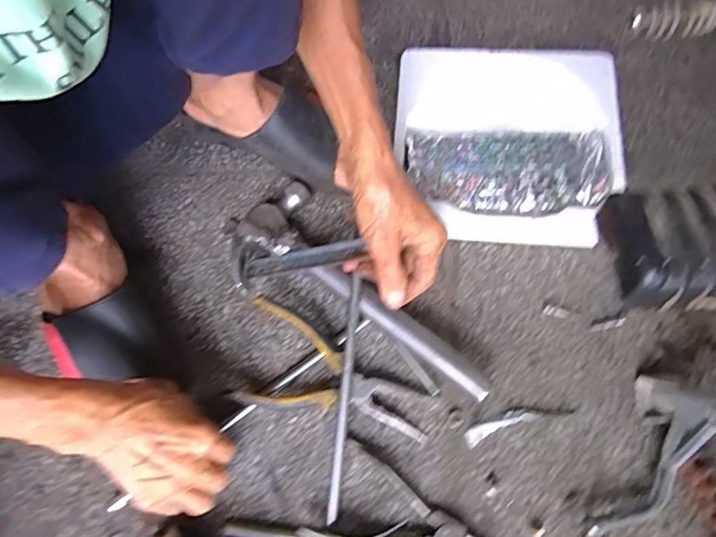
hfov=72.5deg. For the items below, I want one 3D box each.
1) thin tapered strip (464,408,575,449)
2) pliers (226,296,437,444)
[{"bbox_3d":[0.142,0.136,0.437,0.096,0.008,0.018,-18,71,-4],"label":"thin tapered strip"},{"bbox_3d":[-0.020,0.095,0.448,0.180,0.029,0.092,13,72,7],"label":"pliers"}]

